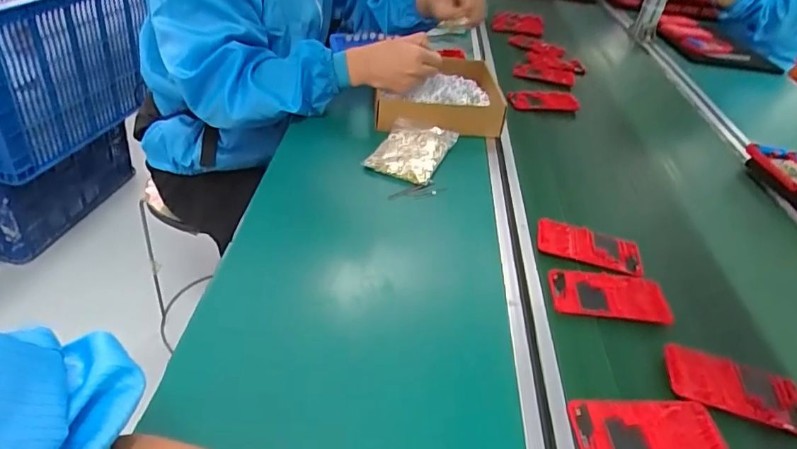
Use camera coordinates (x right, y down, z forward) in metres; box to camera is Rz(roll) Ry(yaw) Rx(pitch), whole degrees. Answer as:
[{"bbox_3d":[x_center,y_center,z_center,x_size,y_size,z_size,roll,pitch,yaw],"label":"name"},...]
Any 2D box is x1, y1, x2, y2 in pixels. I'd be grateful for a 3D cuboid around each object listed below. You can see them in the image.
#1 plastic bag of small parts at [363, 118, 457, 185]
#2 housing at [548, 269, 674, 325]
[{"bbox_3d":[0.019,-0.111,0.736,0.093,0.028,0.144,20,38,13],"label":"plastic bag of small parts"},{"bbox_3d":[0.225,0.074,0.550,0.123,0.008,0.068,6,37,-5],"label":"housing"}]

